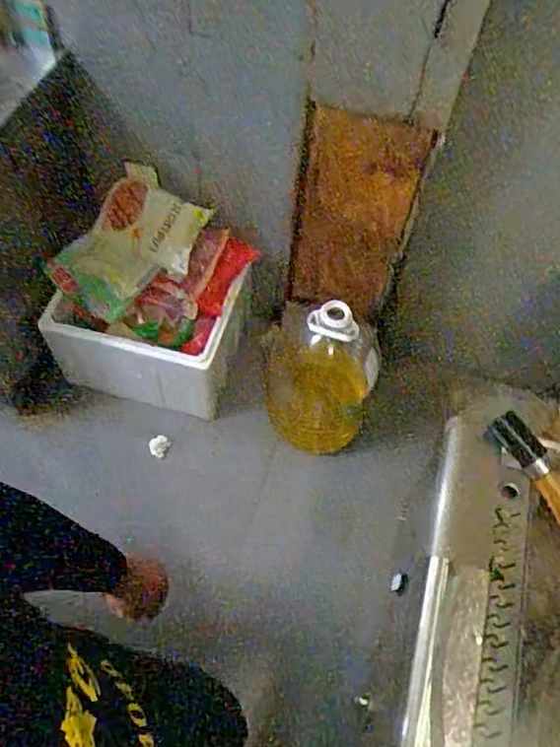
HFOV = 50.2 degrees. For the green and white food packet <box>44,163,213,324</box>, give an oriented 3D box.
[{"bbox_3d":[-0.366,-0.303,1.465,0.261,0.054,0.376,39,103,-6],"label":"green and white food packet"}]

